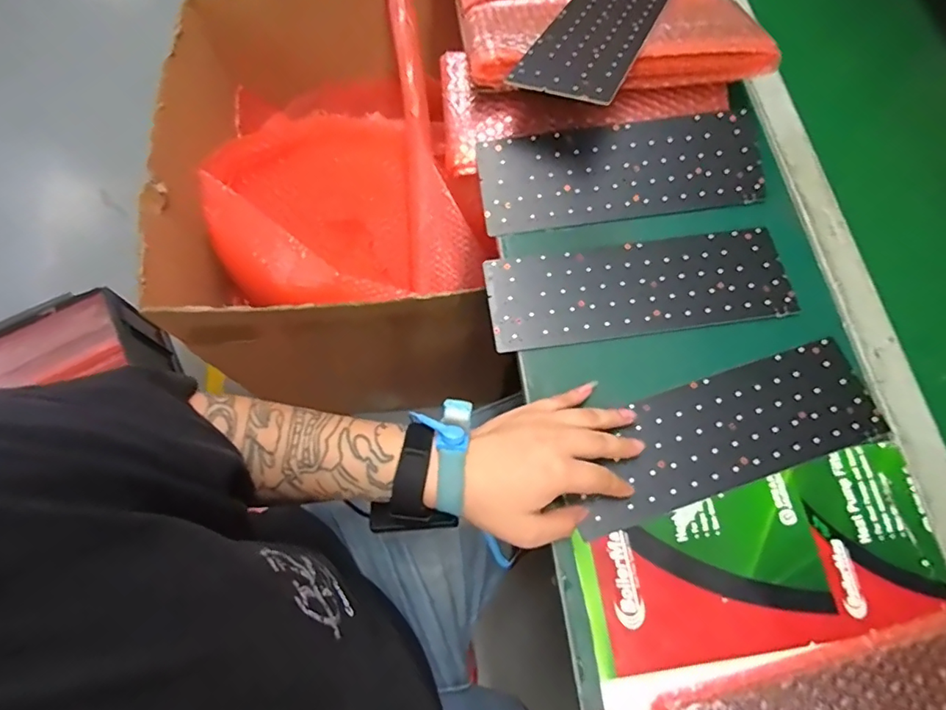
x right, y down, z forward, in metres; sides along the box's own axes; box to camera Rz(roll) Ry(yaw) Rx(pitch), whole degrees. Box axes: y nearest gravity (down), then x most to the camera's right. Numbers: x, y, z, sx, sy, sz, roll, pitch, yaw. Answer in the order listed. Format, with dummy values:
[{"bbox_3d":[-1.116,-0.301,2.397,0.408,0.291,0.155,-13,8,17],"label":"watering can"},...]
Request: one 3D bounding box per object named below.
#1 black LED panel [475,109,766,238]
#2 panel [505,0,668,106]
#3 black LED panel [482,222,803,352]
[{"bbox_3d":[0.146,-0.180,0.505,0.274,0.005,0.103,-9,88,-2],"label":"black LED panel"},{"bbox_3d":[0.127,-0.321,0.499,0.093,0.006,0.272,21,57,14],"label":"panel"},{"bbox_3d":[0.154,-0.064,0.478,0.276,0.011,0.098,-9,70,-2],"label":"black LED panel"}]

